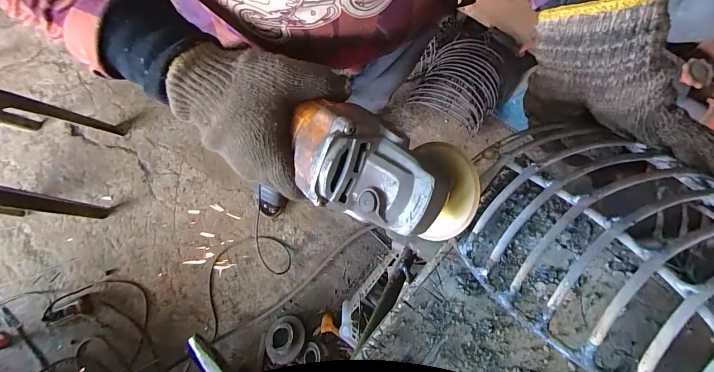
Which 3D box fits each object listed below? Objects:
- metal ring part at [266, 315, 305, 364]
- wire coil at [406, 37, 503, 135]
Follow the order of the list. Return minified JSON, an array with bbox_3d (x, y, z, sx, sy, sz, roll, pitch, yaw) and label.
[{"bbox_3d":[-0.229,0.480,1.042,0.132,0.037,0.132,-7,47,8],"label":"metal ring part"},{"bbox_3d":[0.351,-0.351,1.117,0.265,0.086,0.263,30,106,12],"label":"wire coil"}]

